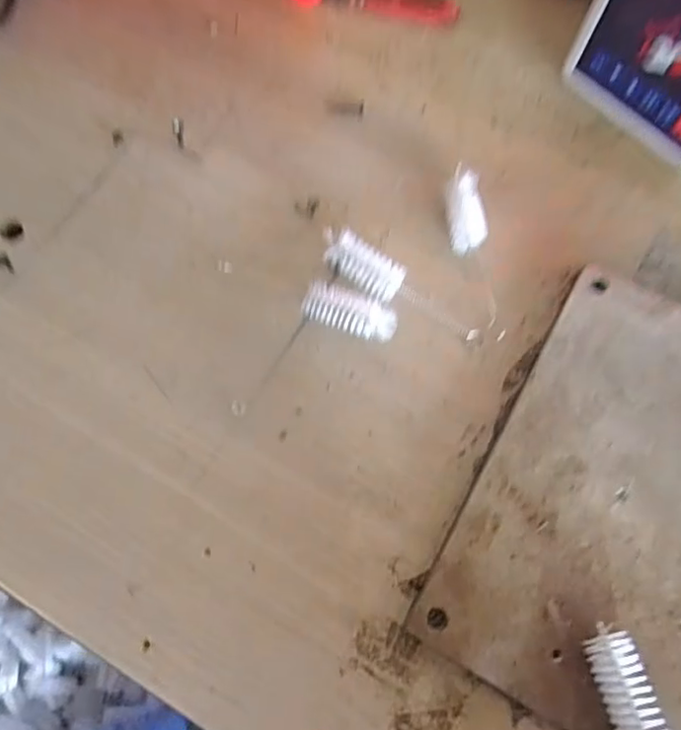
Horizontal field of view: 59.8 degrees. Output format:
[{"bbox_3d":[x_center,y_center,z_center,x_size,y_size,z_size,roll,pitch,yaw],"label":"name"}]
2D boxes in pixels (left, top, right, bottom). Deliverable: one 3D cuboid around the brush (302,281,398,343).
[{"bbox_3d":[0.005,-0.028,0.328,0.051,0.016,0.019,18,71,6],"label":"brush"}]

